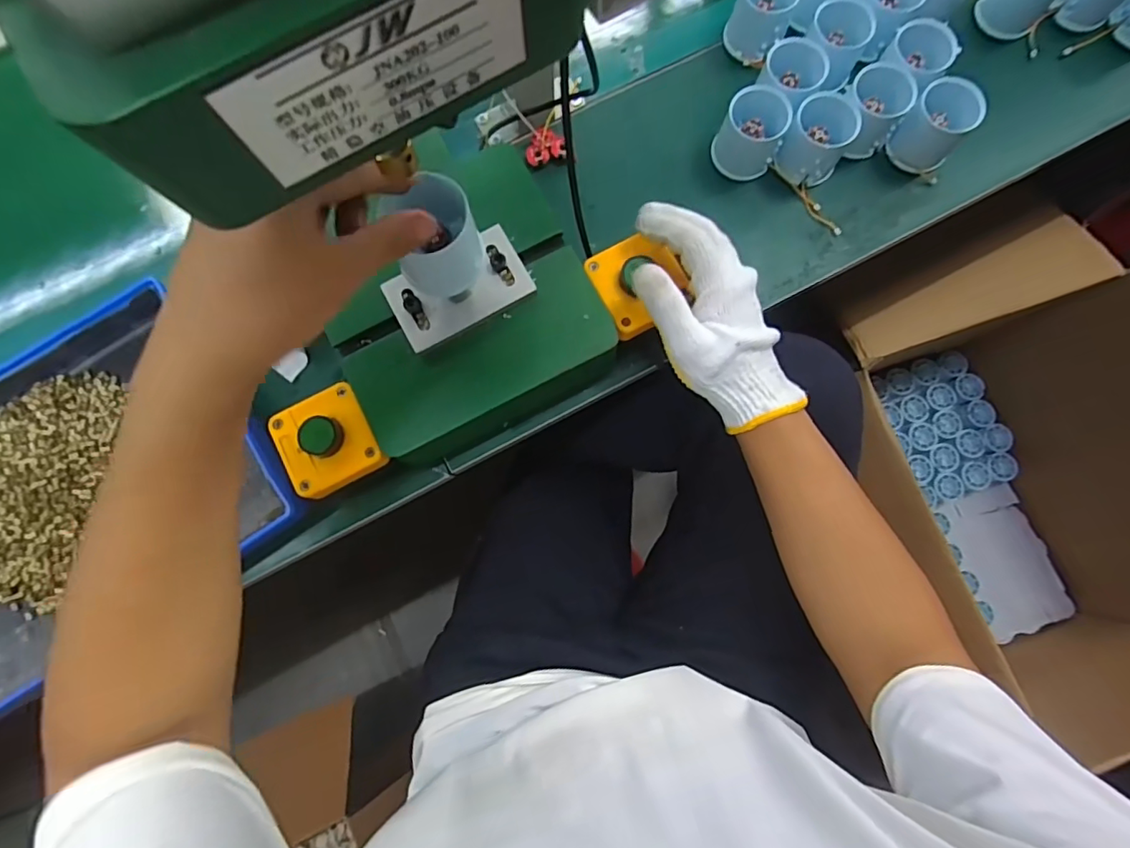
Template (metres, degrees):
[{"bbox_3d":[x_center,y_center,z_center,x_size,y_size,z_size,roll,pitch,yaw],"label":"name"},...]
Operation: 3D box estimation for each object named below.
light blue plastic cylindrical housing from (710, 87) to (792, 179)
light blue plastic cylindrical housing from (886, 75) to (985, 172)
[{"bbox_3d":[0.160,-0.249,0.467,0.053,0.057,0.053,30,81,7],"label":"light blue plastic cylindrical housing"},{"bbox_3d":[0.318,-0.255,0.470,0.052,0.055,0.057,0,79,1],"label":"light blue plastic cylindrical housing"}]

